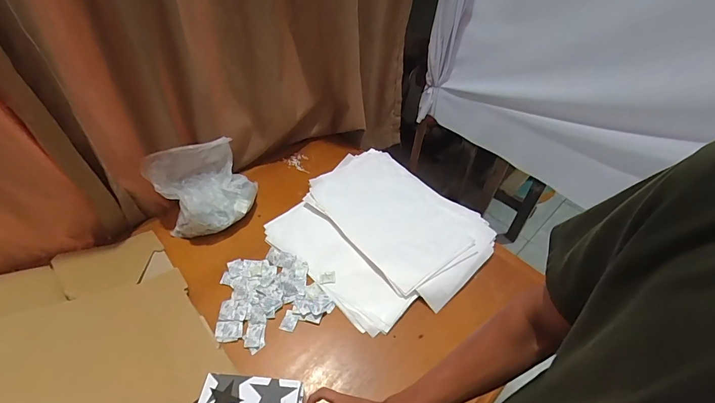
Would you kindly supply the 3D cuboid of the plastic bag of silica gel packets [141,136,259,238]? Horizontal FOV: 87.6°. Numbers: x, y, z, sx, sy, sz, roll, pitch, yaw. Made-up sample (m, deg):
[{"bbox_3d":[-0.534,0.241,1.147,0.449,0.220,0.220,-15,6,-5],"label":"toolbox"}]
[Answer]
[{"bbox_3d":[-0.336,-0.034,0.829,0.214,0.149,0.158,-20,55,-22],"label":"plastic bag of silica gel packets"}]

